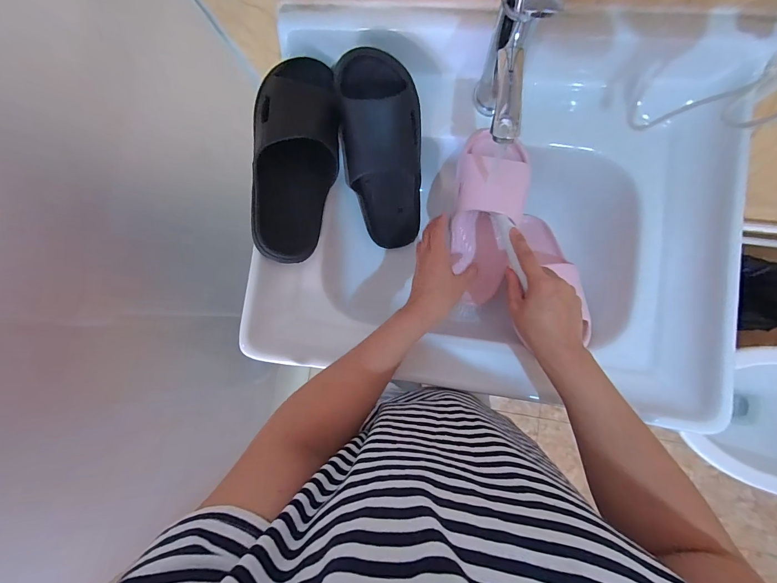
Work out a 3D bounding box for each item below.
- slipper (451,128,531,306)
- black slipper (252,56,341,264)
[{"bbox_3d":[0.148,-0.099,0.500,0.098,0.060,0.244,4,111,8],"label":"slipper"},{"bbox_3d":[-0.137,-0.189,0.489,0.110,0.076,0.285,3,103,-31],"label":"black slipper"}]

